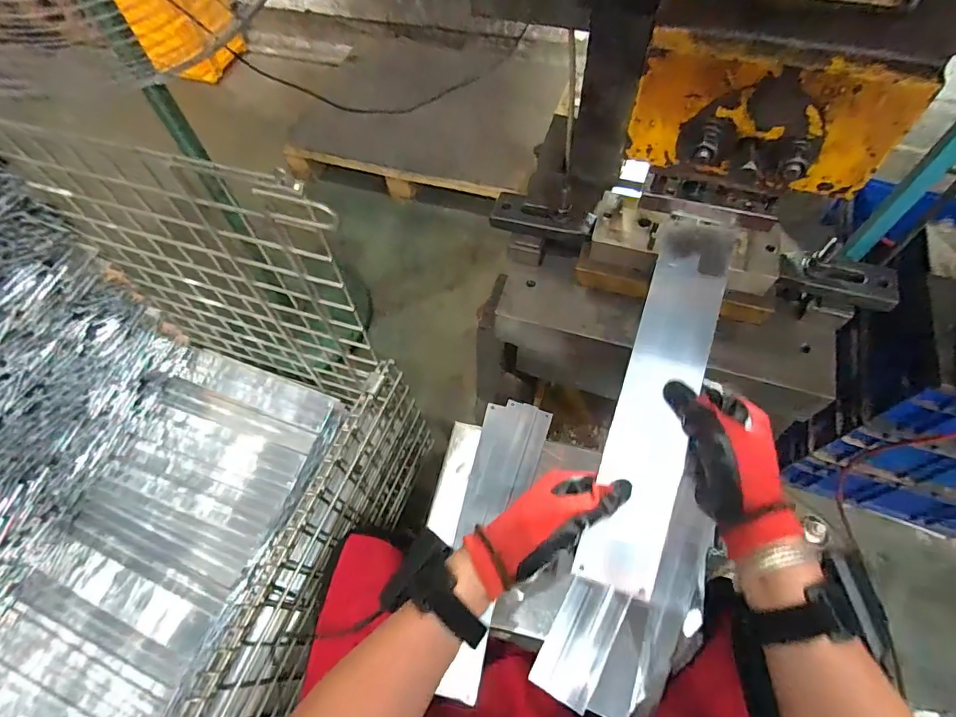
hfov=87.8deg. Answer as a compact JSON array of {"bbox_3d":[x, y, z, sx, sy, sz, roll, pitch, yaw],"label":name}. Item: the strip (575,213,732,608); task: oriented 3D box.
[{"bbox_3d":[0.158,0.030,0.429,0.063,0.011,0.324,15,77,15],"label":"strip"}]

